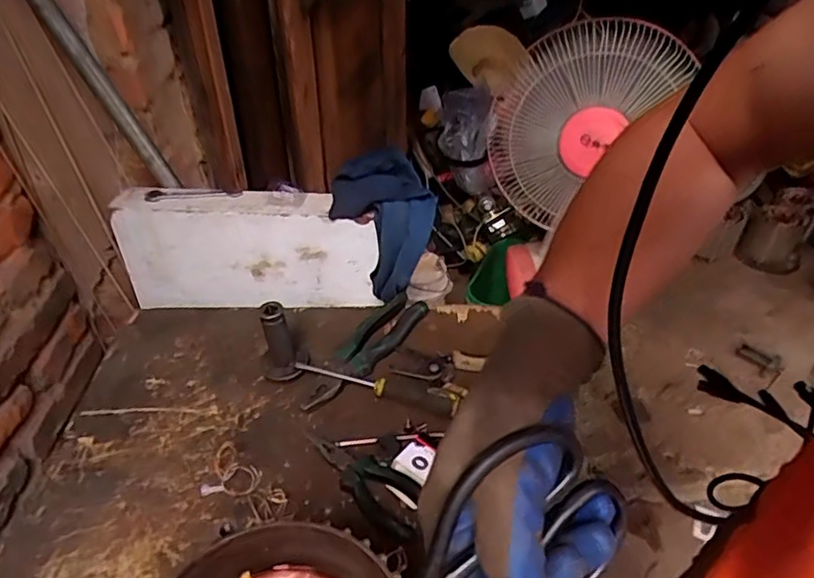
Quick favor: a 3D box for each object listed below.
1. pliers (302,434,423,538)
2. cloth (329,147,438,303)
[{"bbox_3d":[-0.037,0.174,0.553,0.056,0.019,0.146,-28,47,-29],"label":"pliers"},{"bbox_3d":[-0.036,-0.090,0.726,0.133,0.133,0.098,29,48,30],"label":"cloth"}]

